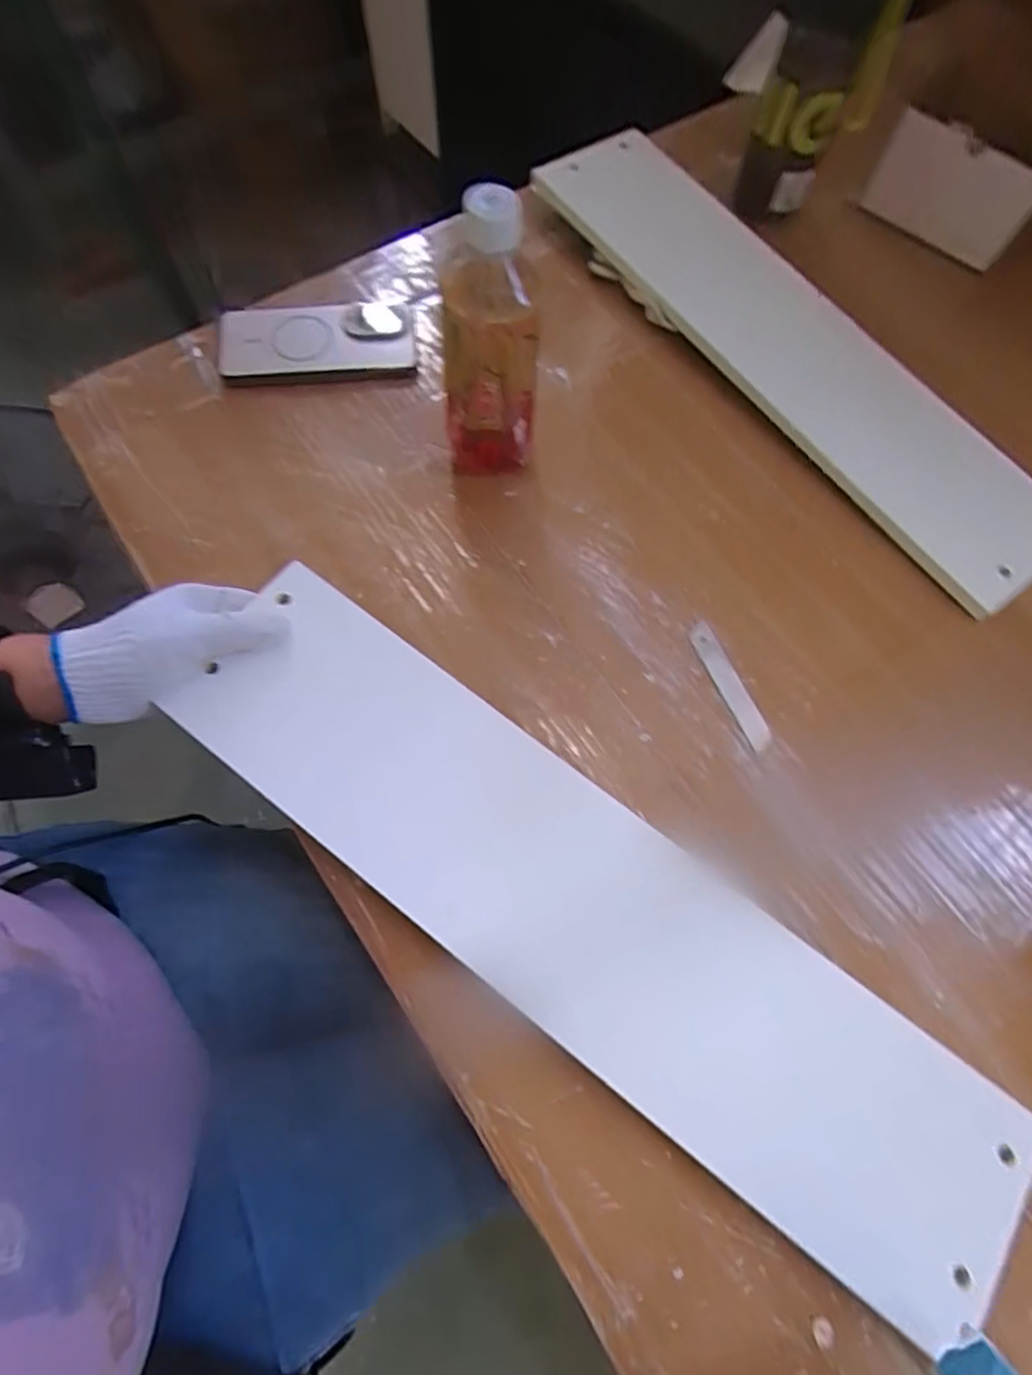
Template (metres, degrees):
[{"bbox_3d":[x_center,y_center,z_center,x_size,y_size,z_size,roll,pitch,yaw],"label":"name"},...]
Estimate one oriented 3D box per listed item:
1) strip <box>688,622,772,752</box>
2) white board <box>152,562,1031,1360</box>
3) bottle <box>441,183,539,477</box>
[{"bbox_3d":[0.151,-0.002,0.429,0.020,0.004,0.098,-21,72,-10],"label":"strip"},{"bbox_3d":[0.035,0.130,0.365,0.533,0.023,0.141,36,72,10],"label":"white board"},{"bbox_3d":[-0.017,-0.219,0.407,0.059,0.181,0.053,1,70,-2],"label":"bottle"}]

